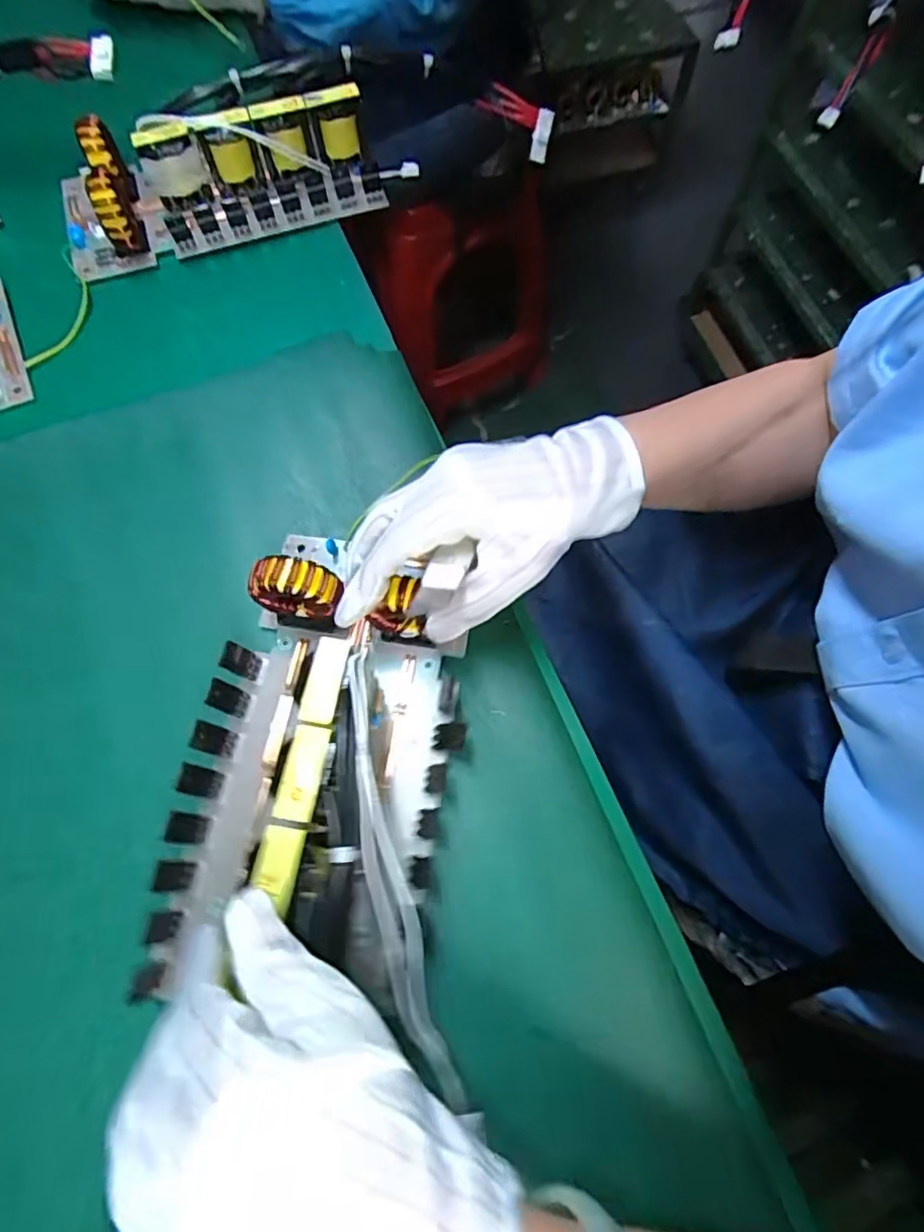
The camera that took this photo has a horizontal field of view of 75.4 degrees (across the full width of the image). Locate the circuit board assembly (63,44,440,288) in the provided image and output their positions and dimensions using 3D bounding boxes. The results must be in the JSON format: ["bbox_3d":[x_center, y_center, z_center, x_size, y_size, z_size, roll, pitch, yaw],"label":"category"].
[{"bbox_3d":[-0.179,-0.385,0.499,0.324,0.078,0.117,-19,70,-7],"label":"circuit board assembly"}]

